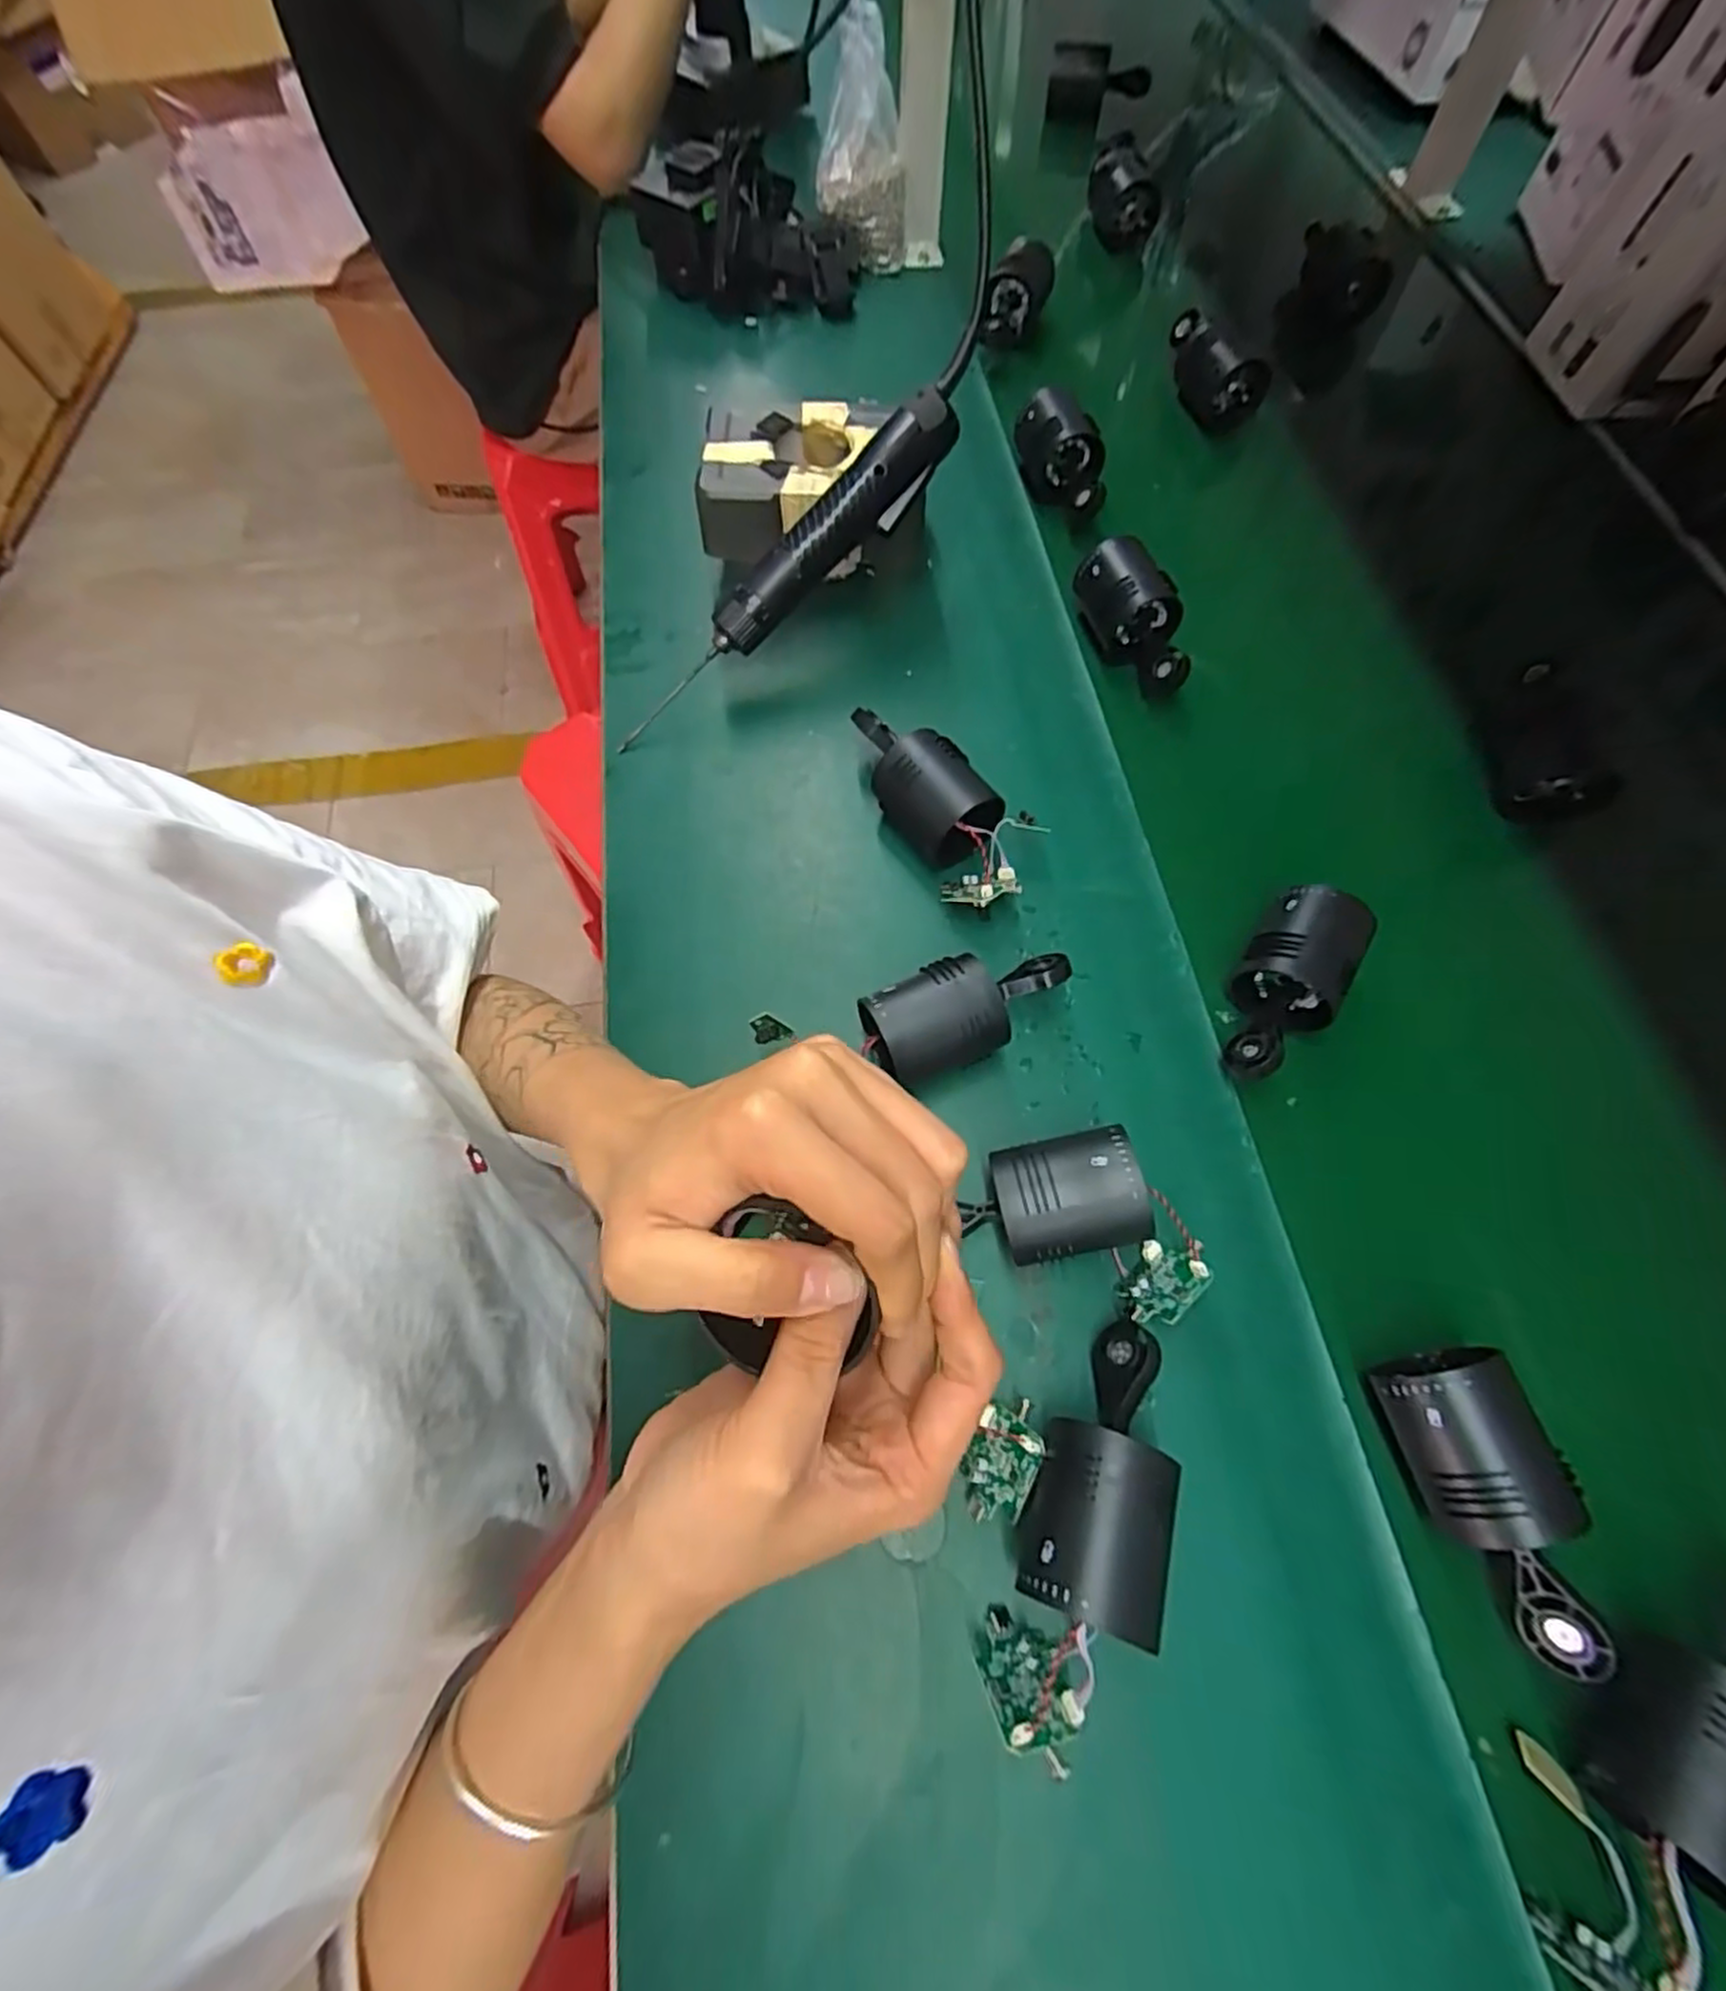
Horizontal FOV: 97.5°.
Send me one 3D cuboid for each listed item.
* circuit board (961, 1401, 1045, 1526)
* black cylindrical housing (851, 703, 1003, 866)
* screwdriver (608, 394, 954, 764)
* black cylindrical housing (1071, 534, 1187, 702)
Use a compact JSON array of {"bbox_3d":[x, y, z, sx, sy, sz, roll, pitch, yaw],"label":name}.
[{"bbox_3d":[0.061,0.205,0.334,0.033,0.010,0.049,16,75,51],"label":"circuit board"},{"bbox_3d":[0.033,-0.130,0.467,0.051,0.058,0.123,-33,69,-11],"label":"black cylindrical housing"},{"bbox_3d":[-0.051,-0.267,0.489,0.282,0.032,0.034,-42,70,9],"label":"screwdriver"},{"bbox_3d":[0.198,-0.262,0.537,0.043,0.061,0.107,-28,69,-9],"label":"black cylindrical housing"}]

